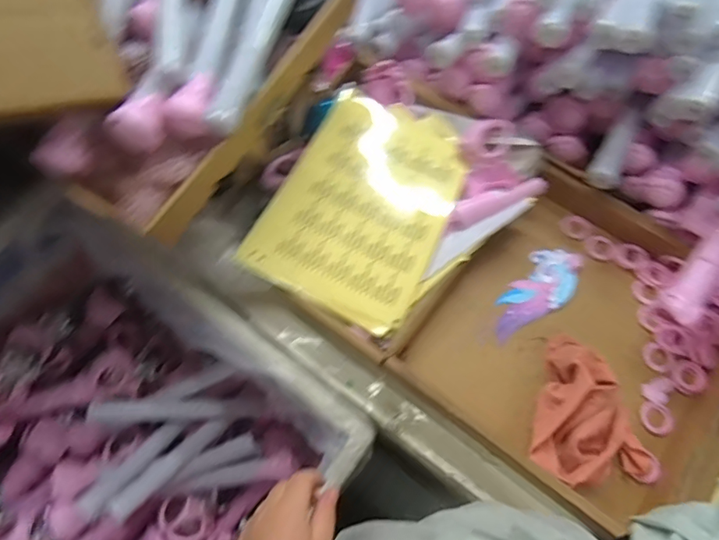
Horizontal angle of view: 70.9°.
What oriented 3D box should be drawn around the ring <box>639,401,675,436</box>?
[{"bbox_3d":[0.371,0.186,0.632,0.037,0.005,0.043,-40,72,-14],"label":"ring"}]

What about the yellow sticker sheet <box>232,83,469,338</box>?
[{"bbox_3d":[0.012,-0.098,0.698,0.223,0.025,0.322,26,69,2],"label":"yellow sticker sheet"}]

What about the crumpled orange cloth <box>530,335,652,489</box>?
[{"bbox_3d":[0.286,0.175,0.611,0.132,0.051,0.168,17,69,8],"label":"crumpled orange cloth"}]

